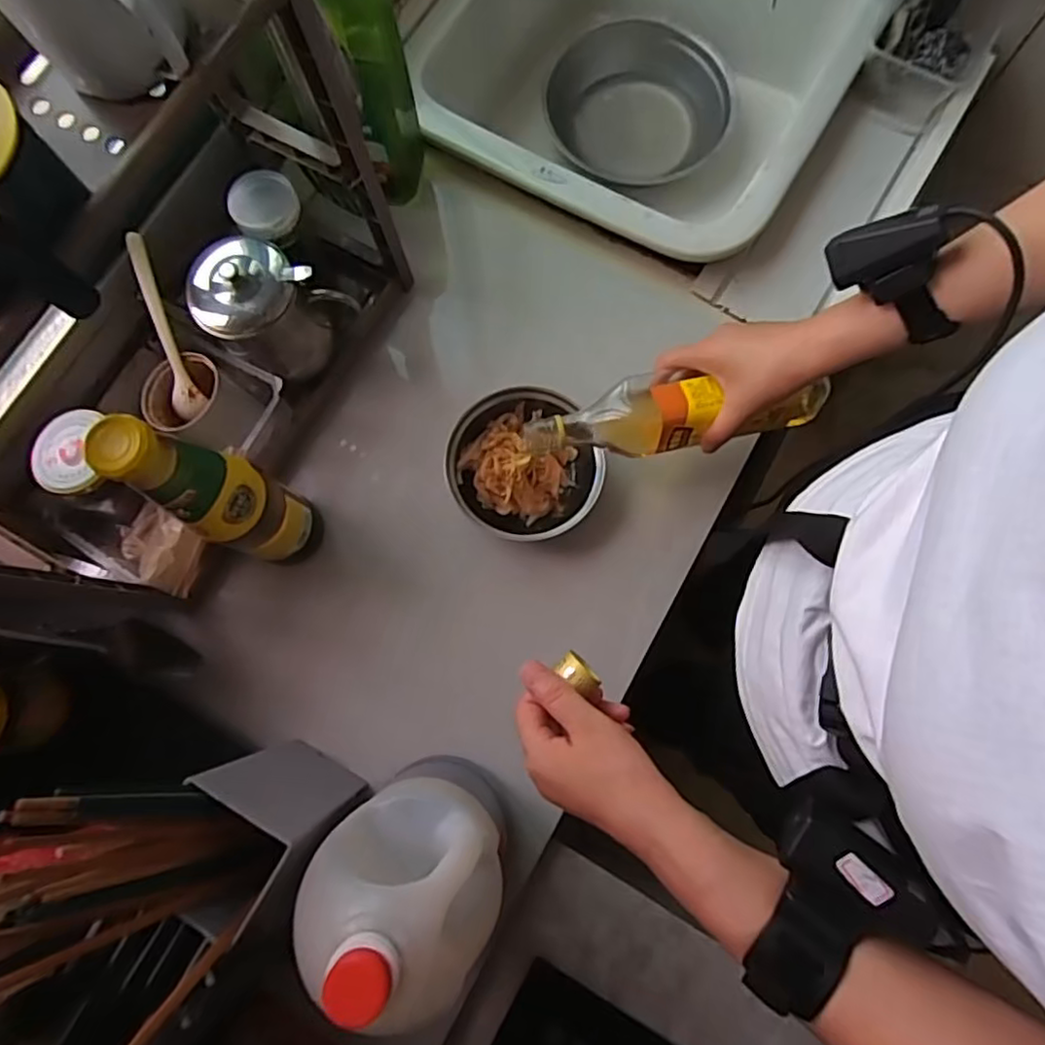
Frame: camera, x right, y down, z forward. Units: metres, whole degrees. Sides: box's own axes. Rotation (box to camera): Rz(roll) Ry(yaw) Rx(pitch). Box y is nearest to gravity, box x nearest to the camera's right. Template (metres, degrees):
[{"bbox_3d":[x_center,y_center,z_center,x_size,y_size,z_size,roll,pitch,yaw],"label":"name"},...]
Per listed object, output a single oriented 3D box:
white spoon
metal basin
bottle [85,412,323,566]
[{"bbox_3d":[-0.311,-0.167,0.558,0.027,0.020,0.151,-8,115,-1],"label":"white spoon"},{"bbox_3d":[0.140,-0.542,0.850,0.233,0.073,0.214,0,80,1],"label":"metal basin"},{"bbox_3d":[-0.219,-0.013,0.493,0.051,0.267,0.062,22,81,5],"label":"bottle"}]

